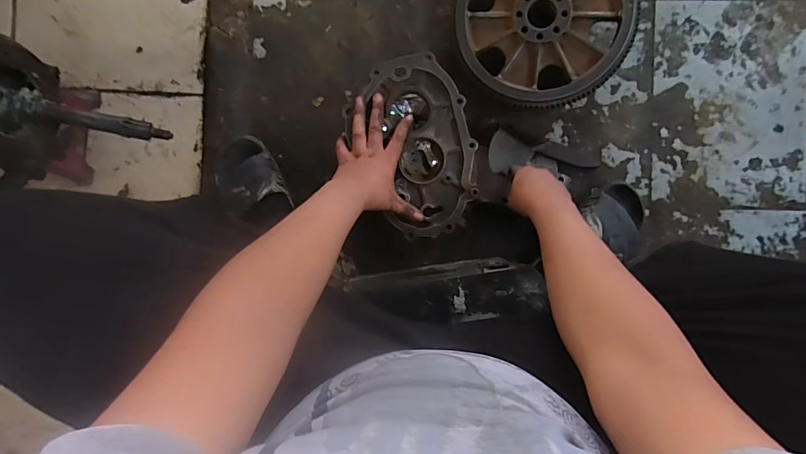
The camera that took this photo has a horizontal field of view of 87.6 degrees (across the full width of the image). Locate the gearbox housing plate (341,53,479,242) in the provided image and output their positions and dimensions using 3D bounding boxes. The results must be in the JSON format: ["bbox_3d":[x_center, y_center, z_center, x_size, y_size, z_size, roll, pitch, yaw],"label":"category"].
[{"bbox_3d":[0.019,-0.119,0.660,0.168,0.062,0.260,-11,98,3],"label":"gearbox housing plate"}]

